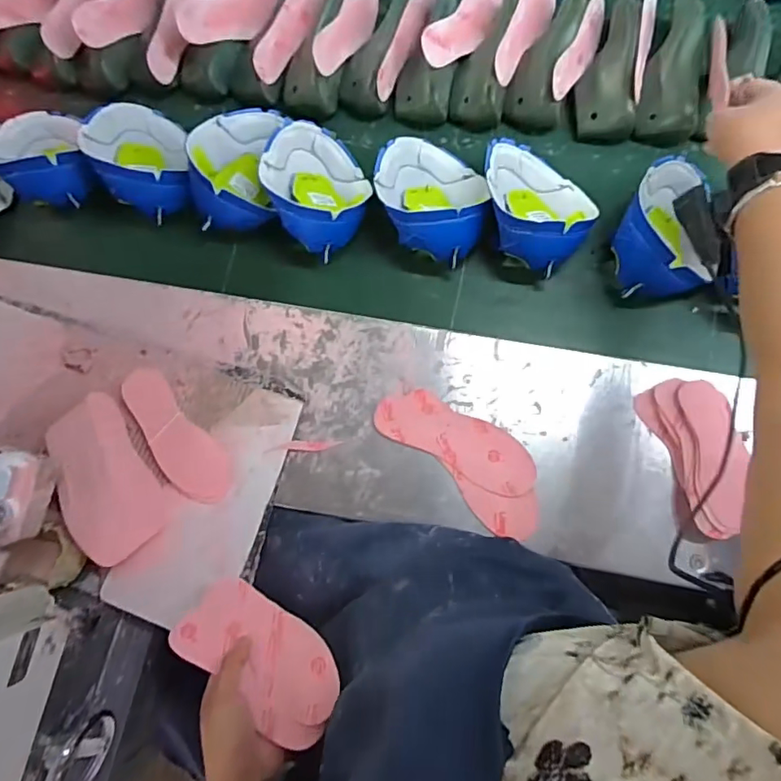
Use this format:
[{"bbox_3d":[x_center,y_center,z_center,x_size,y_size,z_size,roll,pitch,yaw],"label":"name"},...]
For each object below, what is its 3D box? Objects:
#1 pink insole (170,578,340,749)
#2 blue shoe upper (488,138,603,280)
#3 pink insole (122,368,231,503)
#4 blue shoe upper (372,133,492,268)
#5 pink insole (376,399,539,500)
[{"bbox_3d":[-0.124,0.252,0.501,0.170,0.010,0.085,27,59,20],"label":"pink insole"},{"bbox_3d":[0.168,-0.232,0.615,0.131,0.077,0.174,-33,84,-3],"label":"blue shoe upper"},{"bbox_3d":[-0.254,0.053,0.610,0.067,0.013,0.180,-39,85,-3],"label":"pink insole"},{"bbox_3d":[0.047,-0.243,0.629,0.128,0.071,0.165,0,84,1],"label":"blue shoe upper"},{"bbox_3d":[0.076,0.057,0.598,0.190,0.008,0.066,28,85,4],"label":"pink insole"}]

